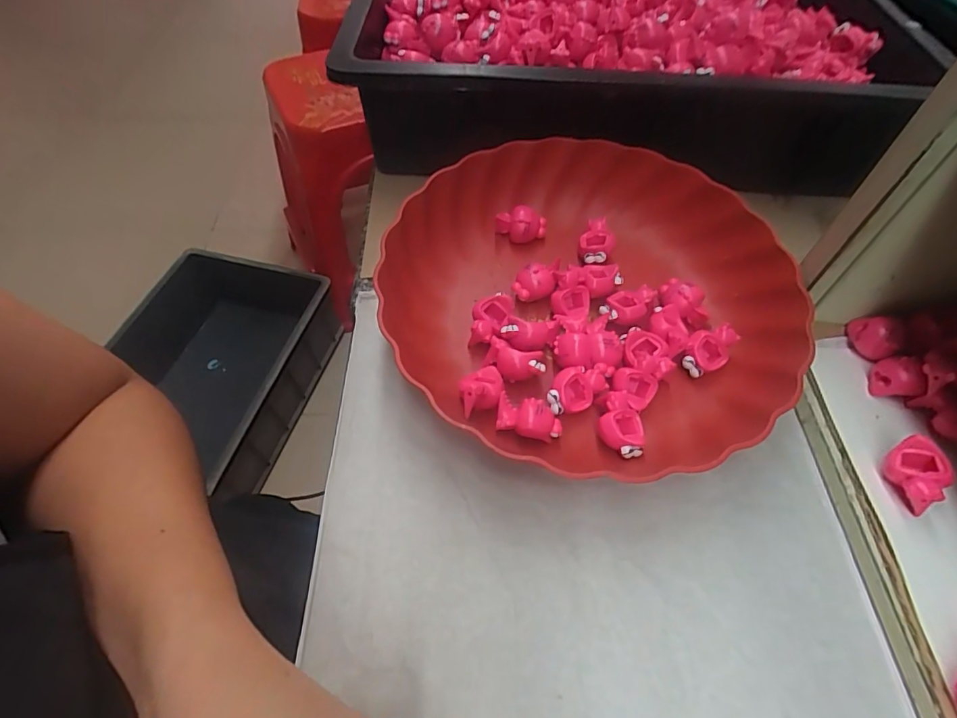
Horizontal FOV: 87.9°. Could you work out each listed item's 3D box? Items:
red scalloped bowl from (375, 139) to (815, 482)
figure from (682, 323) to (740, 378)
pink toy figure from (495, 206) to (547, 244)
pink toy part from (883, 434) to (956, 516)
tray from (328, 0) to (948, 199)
[{"bbox_3d":[0.068,-0.042,0.312,0.234,0.047,0.234,1,55,-1],"label":"red scalloped bowl"},{"bbox_3d":[0.139,-0.005,0.301,0.024,0.020,0.031,33,61,20],"label":"figure"},{"bbox_3d":[0.030,-0.095,0.358,0.036,0.025,0.015,3,56,2],"label":"pink toy figure"},{"bbox_3d":[0.216,0.059,0.248,0.023,0.024,0.029,38,63,22],"label":"pink toy part"},{"bbox_3d":[0.100,-0.285,0.434,0.386,0.074,0.309,2,55,0],"label":"tray"}]

